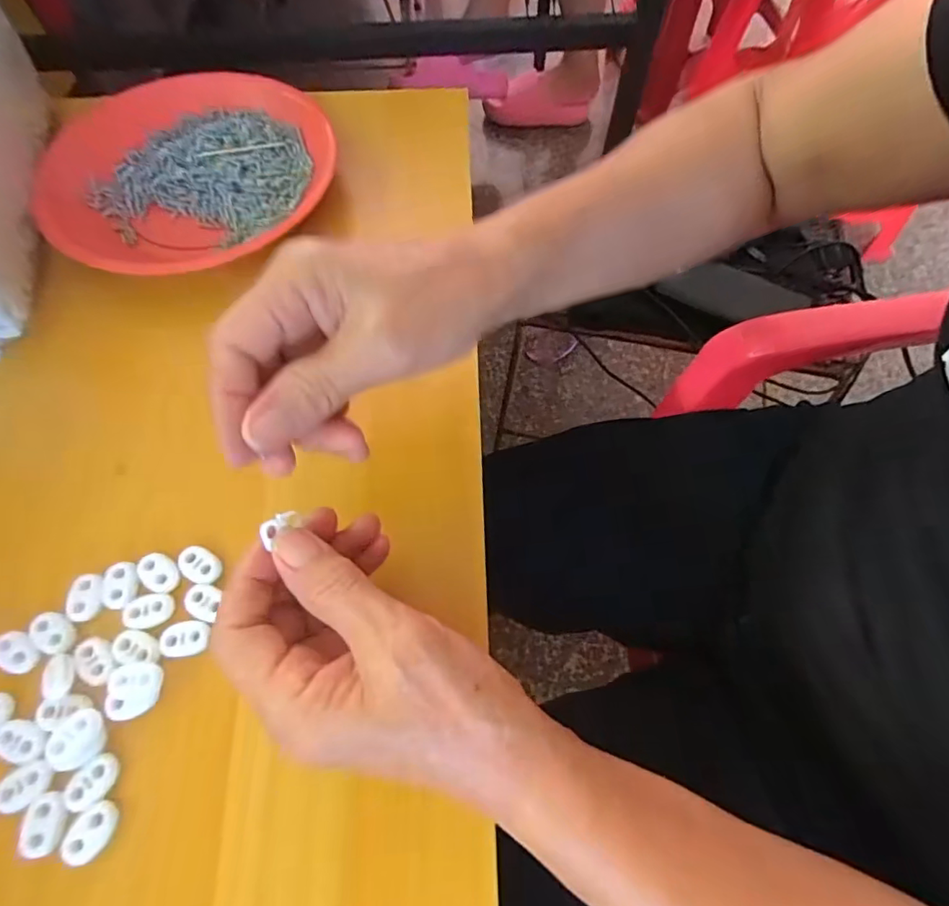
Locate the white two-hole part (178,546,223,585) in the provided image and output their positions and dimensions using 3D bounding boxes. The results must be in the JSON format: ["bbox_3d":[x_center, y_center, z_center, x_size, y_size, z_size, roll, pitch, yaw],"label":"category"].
[{"bbox_3d":[-0.137,0.055,0.259,0.022,0.004,0.015,34,69,15],"label":"white two-hole part"}]

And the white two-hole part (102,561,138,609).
[{"bbox_3d":[-0.172,0.063,0.255,0.016,0.004,0.022,-7,64,-3],"label":"white two-hole part"}]

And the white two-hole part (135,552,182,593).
[{"bbox_3d":[-0.156,0.058,0.257,0.023,0.004,0.016,29,68,14],"label":"white two-hole part"}]

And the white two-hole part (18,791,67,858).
[{"bbox_3d":[-0.176,0.151,0.213,0.017,0.004,0.022,-1,64,0],"label":"white two-hole part"}]

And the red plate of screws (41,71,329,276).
[{"bbox_3d":[-0.204,-0.190,0.366,0.199,0.028,0.186,0,64,0],"label":"red plate of screws"}]

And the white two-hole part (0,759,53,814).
[{"bbox_3d":[-0.190,0.139,0.219,0.023,0.004,0.016,-34,69,-15],"label":"white two-hole part"}]

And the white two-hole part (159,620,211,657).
[{"bbox_3d":[-0.136,0.087,0.247,0.022,0.004,0.016,-6,64,-3],"label":"white two-hole part"}]

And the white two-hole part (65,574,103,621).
[{"bbox_3d":[-0.188,0.069,0.252,0.015,0.004,0.021,-7,64,-3],"label":"white two-hole part"}]

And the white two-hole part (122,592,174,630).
[{"bbox_3d":[-0.156,0.075,0.249,0.023,0.004,0.015,-12,65,-6],"label":"white two-hole part"}]

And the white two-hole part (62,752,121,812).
[{"bbox_3d":[-0.162,0.140,0.223,0.021,0.005,0.016,-41,71,-18],"label":"white two-hole part"}]

